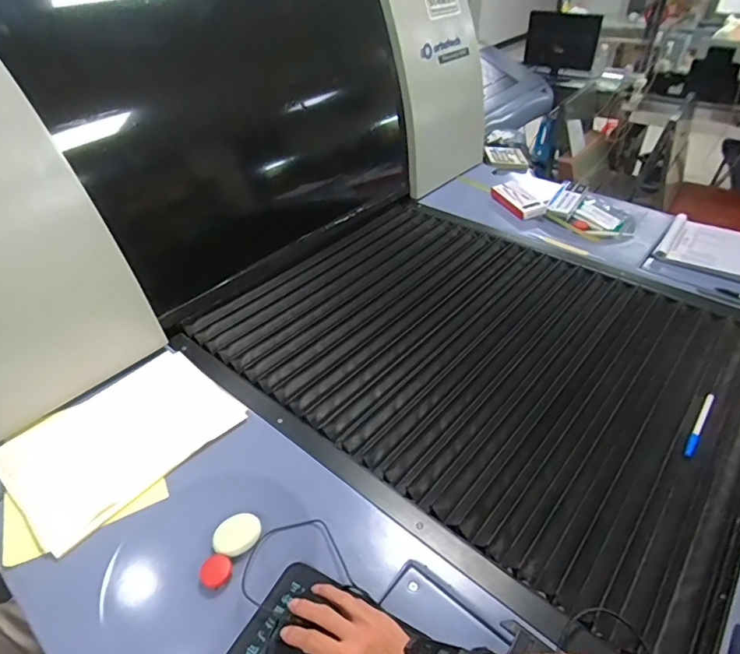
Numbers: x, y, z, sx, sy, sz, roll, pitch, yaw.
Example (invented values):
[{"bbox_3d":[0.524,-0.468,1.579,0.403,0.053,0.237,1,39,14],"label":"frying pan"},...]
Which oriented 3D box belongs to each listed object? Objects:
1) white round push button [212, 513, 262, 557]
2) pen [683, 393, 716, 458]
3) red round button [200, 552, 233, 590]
[{"bbox_3d":[-0.178,0.277,0.642,0.061,0.011,0.046,-23,45,-23],"label":"white round push button"},{"bbox_3d":[0.529,0.156,0.767,0.014,0.015,0.155,28,49,30],"label":"pen"},{"bbox_3d":[-0.195,0.310,0.611,0.037,0.010,0.039,-1,41,1],"label":"red round button"}]

